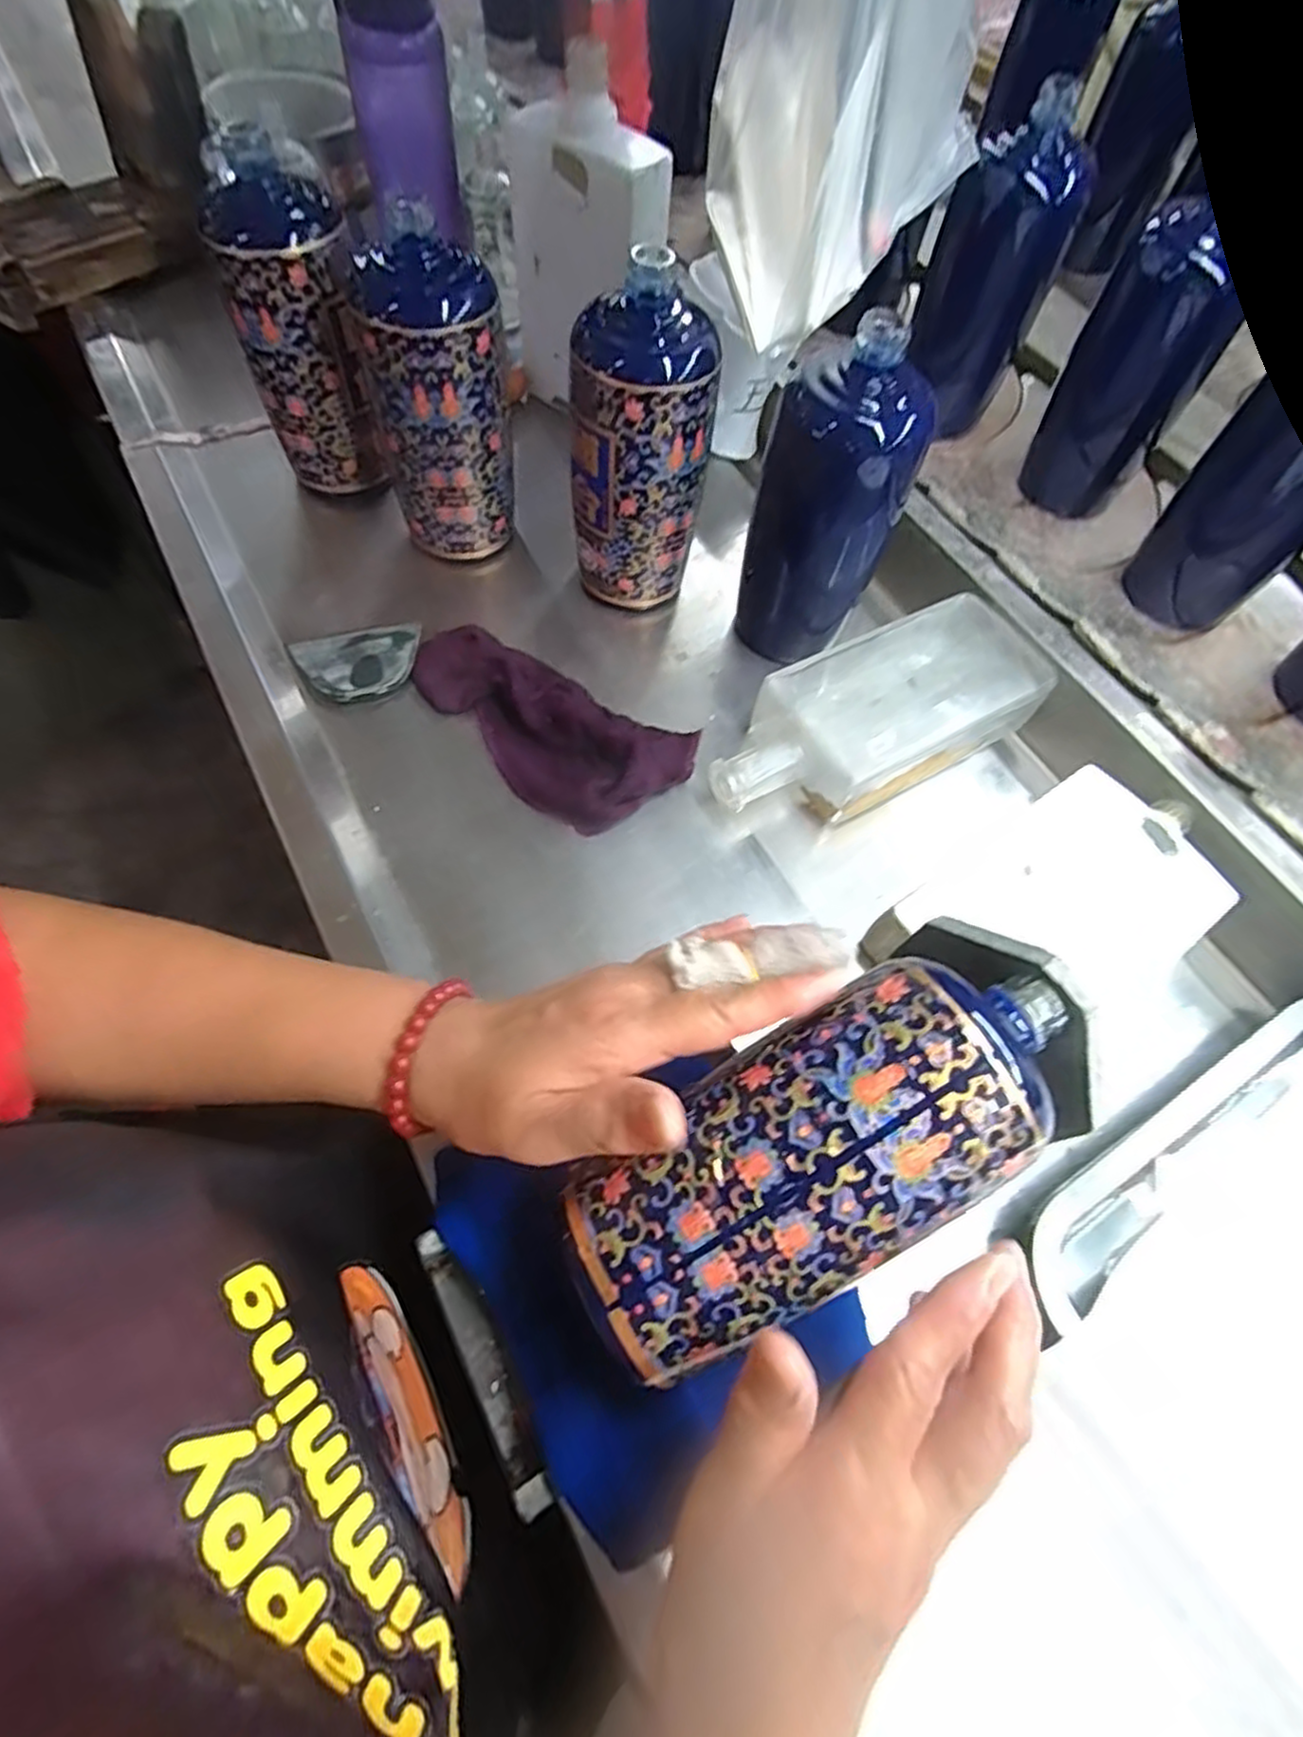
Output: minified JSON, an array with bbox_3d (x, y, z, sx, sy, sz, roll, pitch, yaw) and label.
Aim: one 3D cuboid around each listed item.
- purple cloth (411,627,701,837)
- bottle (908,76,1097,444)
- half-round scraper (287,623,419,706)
[{"bbox_3d":[-0.064,-0.104,0.456,0.188,0.031,0.108,41,70,15],"label":"purple cloth"},{"bbox_3d":[0.235,-0.412,0.514,0.060,0.180,0.069,-41,73,-19],"label":"bottle"},{"bbox_3d":[-0.186,-0.131,0.464,0.078,0.018,0.057,-15,67,-9],"label":"half-round scraper"}]

